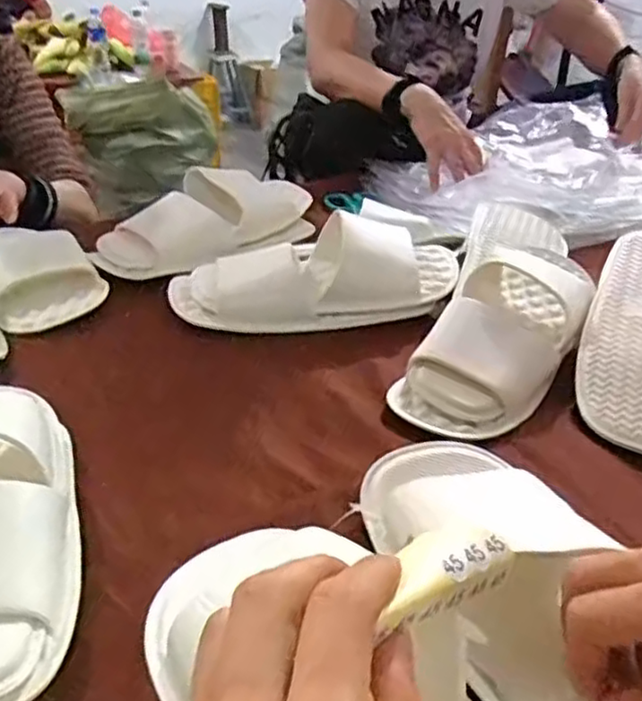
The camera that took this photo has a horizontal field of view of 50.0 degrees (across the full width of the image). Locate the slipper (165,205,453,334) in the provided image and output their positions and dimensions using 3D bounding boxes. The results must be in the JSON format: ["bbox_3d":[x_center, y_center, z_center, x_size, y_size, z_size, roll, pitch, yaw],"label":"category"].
[{"bbox_3d":[-0.006,-0.083,0.668,0.274,0.077,0.124,-5,30,-11],"label":"slipper"}]

